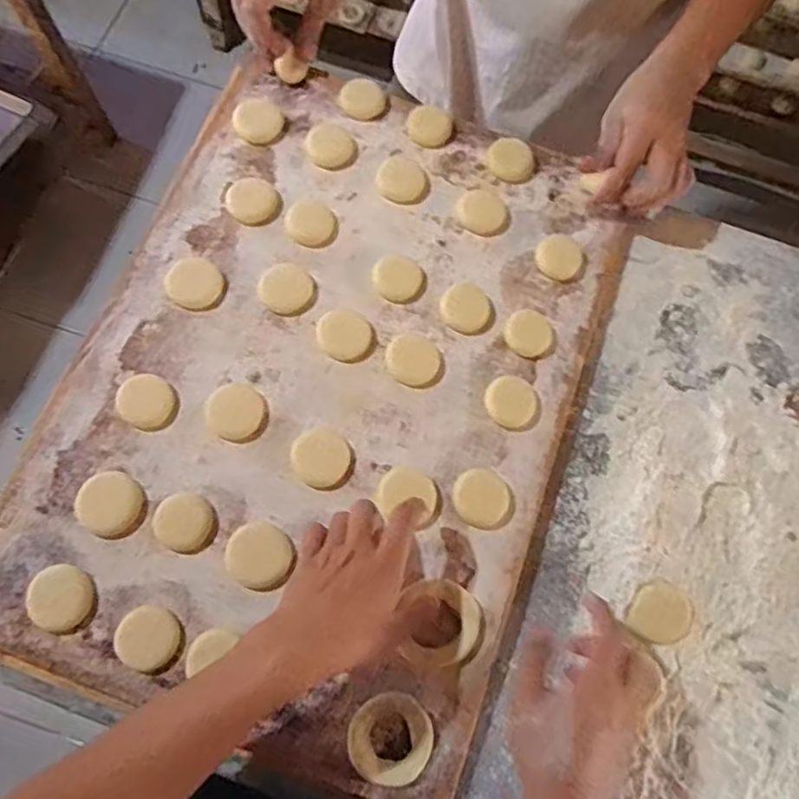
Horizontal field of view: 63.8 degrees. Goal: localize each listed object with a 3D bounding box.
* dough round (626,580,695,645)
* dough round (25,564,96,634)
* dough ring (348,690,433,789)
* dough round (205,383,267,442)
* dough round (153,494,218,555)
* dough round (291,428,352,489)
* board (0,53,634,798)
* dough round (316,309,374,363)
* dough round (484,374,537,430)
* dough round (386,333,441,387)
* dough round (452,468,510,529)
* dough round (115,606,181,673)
[{"bbox_3d":[0.220,0.179,0.536,0.053,0.010,0.048,20,73,4],"label":"dough round"},{"bbox_3d":[-0.268,0.157,0.508,0.050,0.005,0.048,1,72,-3],"label":"dough round"},{"bbox_3d":[-0.006,0.257,0.488,0.060,0.012,0.062,1,72,-3],"label":"dough ring"},{"bbox_3d":[-0.141,0.011,0.552,0.045,0.007,0.047,0,76,-1],"label":"dough round"},{"bbox_3d":[-0.175,0.101,0.527,0.049,0.010,0.046,1,72,-3],"label":"dough round"},{"bbox_3d":[-0.067,0.049,0.546,0.048,0.005,0.048,1,72,-3],"label":"dough round"},{"bbox_3d":[-0.058,-0.015,0.574,0.431,0.036,0.594,20,76,4],"label":"board"},{"bbox_3d":[-0.050,-0.058,0.579,0.049,0.004,0.046,1,72,-3],"label":"dough round"},{"bbox_3d":[0.100,0.002,0.574,0.046,0.004,0.047,28,73,6],"label":"dough round"},{"bbox_3d":[0.012,-0.036,0.578,0.047,0.004,0.047,1,72,-3],"label":"dough round"},{"bbox_3d":[0.069,0.084,0.545,0.046,0.009,0.045,1,72,-3],"label":"dough round"},{"bbox_3d":[-0.196,0.185,0.498,0.047,0.004,0.047,24,73,5],"label":"dough round"}]

